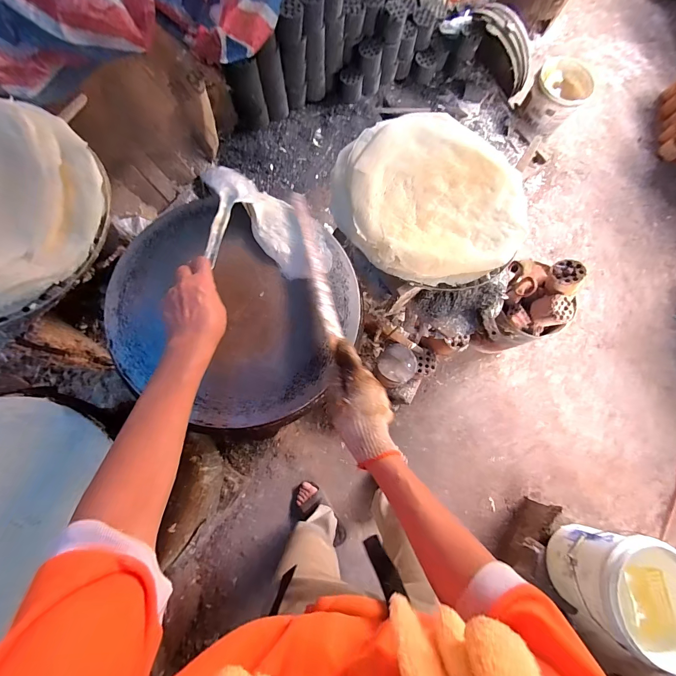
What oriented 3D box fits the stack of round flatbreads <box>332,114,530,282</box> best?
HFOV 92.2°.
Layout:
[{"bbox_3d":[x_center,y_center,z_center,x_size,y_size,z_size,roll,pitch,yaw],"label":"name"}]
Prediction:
[{"bbox_3d":[0.189,-0.286,0.656,0.381,0.050,0.374,-26,80,-10],"label":"stack of round flatbreads"}]

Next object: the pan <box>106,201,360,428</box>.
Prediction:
[{"bbox_3d":[-0.158,-0.039,0.500,0.362,0.051,0.322,14,76,-1],"label":"pan"}]

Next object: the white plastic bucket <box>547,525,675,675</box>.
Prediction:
[{"bbox_3d":[0.769,0.657,0.873,0.247,0.236,0.247,1,76,-4],"label":"white plastic bucket"}]

